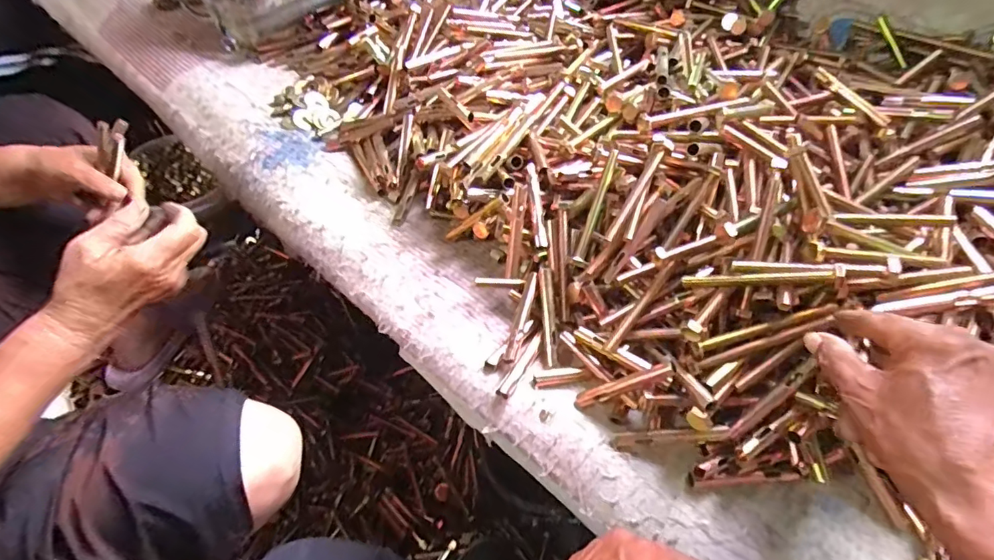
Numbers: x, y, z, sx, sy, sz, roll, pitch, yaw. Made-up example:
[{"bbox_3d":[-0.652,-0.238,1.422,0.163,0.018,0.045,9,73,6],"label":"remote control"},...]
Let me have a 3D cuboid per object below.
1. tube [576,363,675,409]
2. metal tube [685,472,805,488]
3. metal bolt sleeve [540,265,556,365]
[{"bbox_3d":[0.098,0.082,0.391,0.083,0.008,0.010,-30,50,30],"label":"tube"},{"bbox_3d":[0.187,0.151,0.377,0.085,0.008,0.009,1,56,-2],"label":"metal tube"},{"bbox_3d":[0.045,0.031,0.435,0.012,0.010,0.084,-1,76,-3],"label":"metal bolt sleeve"}]

